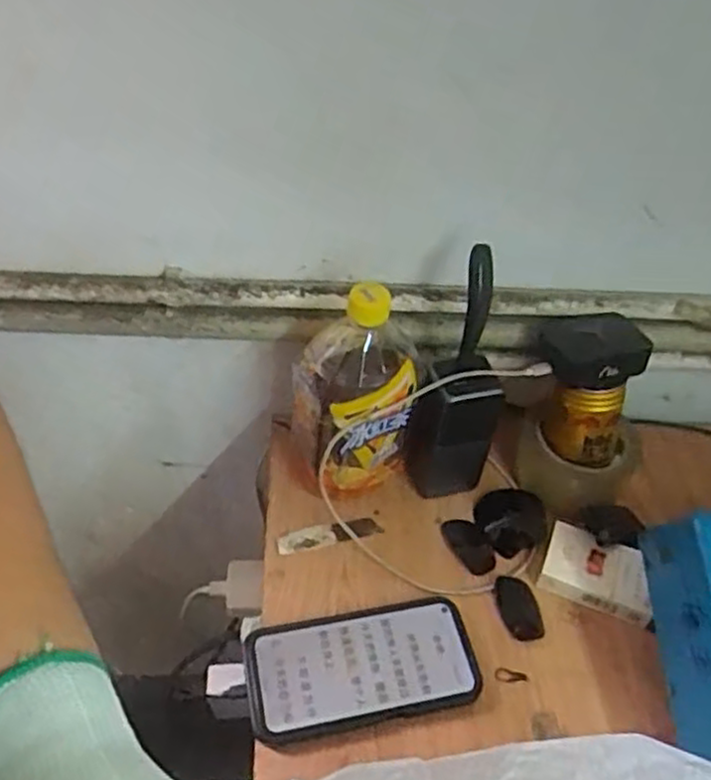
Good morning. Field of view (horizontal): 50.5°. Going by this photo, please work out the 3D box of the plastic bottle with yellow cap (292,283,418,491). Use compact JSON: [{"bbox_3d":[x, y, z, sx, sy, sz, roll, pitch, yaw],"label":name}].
[{"bbox_3d":[-0.001,0.003,0.601,0.093,0.204,0.095,7,46,1],"label":"plastic bottle with yellow cap"}]

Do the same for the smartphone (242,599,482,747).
[{"bbox_3d":[0.006,0.198,0.541,0.164,0.015,0.079,-7,47,-12],"label":"smartphone"}]

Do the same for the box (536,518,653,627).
[{"bbox_3d":[0.194,0.147,0.608,0.085,0.026,0.055,17,47,11],"label":"box"}]

